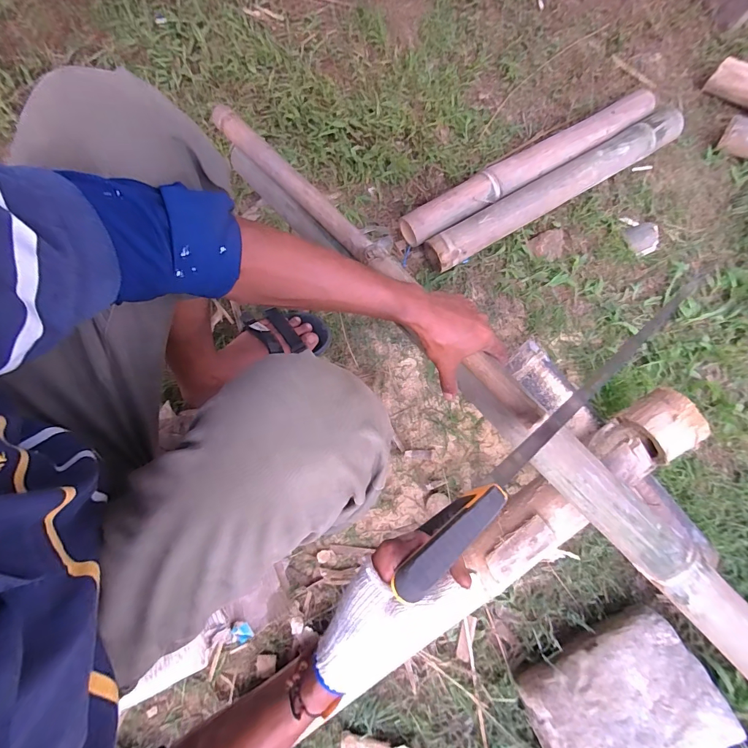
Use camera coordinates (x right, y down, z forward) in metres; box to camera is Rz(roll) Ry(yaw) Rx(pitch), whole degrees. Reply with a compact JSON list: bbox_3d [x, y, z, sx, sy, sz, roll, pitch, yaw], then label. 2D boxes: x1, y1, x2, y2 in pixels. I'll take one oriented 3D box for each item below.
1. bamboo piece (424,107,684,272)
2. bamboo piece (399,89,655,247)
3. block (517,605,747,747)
[{"bbox_3d":[0.378,-0.383,0.786,0.599,0.067,0.068,-30,80,-8],"label":"bamboo piece"},{"bbox_3d":[0.322,-0.431,0.797,0.613,0.064,0.074,-29,80,-8],"label":"bamboo piece"},{"bbox_3d":[0.359,0.485,0.541,0.251,0.078,0.175,-23,78,-8],"label":"block"}]

